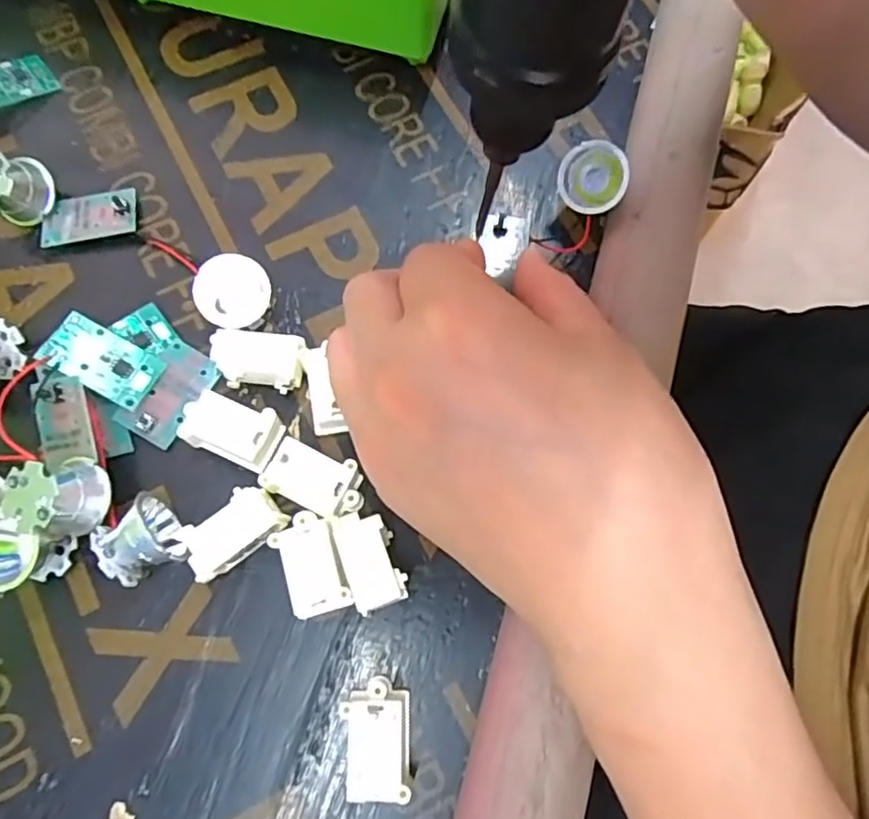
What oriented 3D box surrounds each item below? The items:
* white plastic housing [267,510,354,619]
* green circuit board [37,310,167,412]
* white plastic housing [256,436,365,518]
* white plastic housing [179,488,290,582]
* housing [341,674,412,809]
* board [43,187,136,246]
[{"bbox_3d":[-0.035,0.045,0.181,0.016,0.015,0.028,-19,74,-6],"label":"white plastic housing"},{"bbox_3d":[-0.104,-0.015,0.194,0.032,0.004,0.020,30,63,-13],"label":"green circuit board"},{"bbox_3d":[-0.035,0.022,0.188,0.029,0.013,0.017,22,74,6],"label":"white plastic housing"},{"bbox_3d":[-0.058,0.036,0.182,0.028,0.017,0.017,-35,76,-10],"label":"white plastic housing"},{"bbox_3d":[-0.015,0.089,0.169,0.017,0.015,0.028,-4,73,-2],"label":"housing"},{"bbox_3d":[-0.121,-0.068,0.216,0.031,0.007,0.020,-9,74,-4],"label":"board"}]

